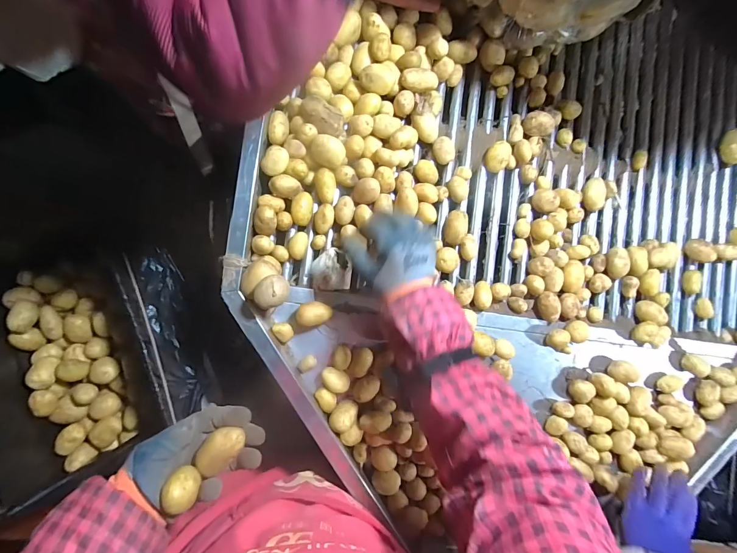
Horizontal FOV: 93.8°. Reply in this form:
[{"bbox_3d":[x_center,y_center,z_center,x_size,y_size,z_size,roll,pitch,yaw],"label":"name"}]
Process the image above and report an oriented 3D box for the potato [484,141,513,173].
[{"bbox_3d":[0.222,-0.206,0.597,0.043,0.031,0.043,1,84,-8],"label":"potato"}]

